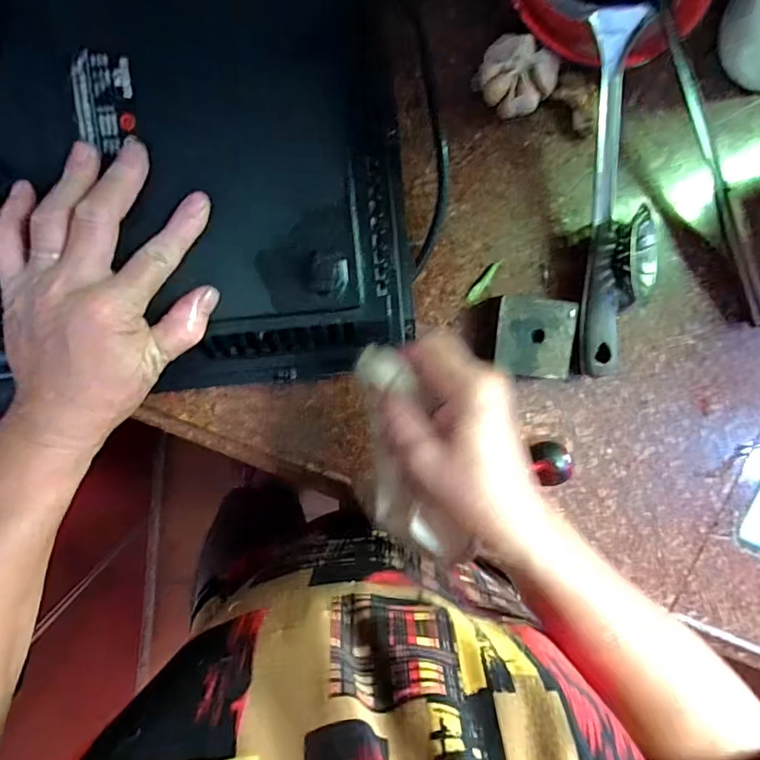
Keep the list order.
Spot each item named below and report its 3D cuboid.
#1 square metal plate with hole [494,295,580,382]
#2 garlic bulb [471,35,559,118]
[{"bbox_3d":[0.115,-0.033,0.381,0.058,0.031,0.057,6,96,-6],"label":"square metal plate with hole"},{"bbox_3d":[0.095,-0.212,0.353,0.052,0.040,0.041,23,94,-7],"label":"garlic bulb"}]

